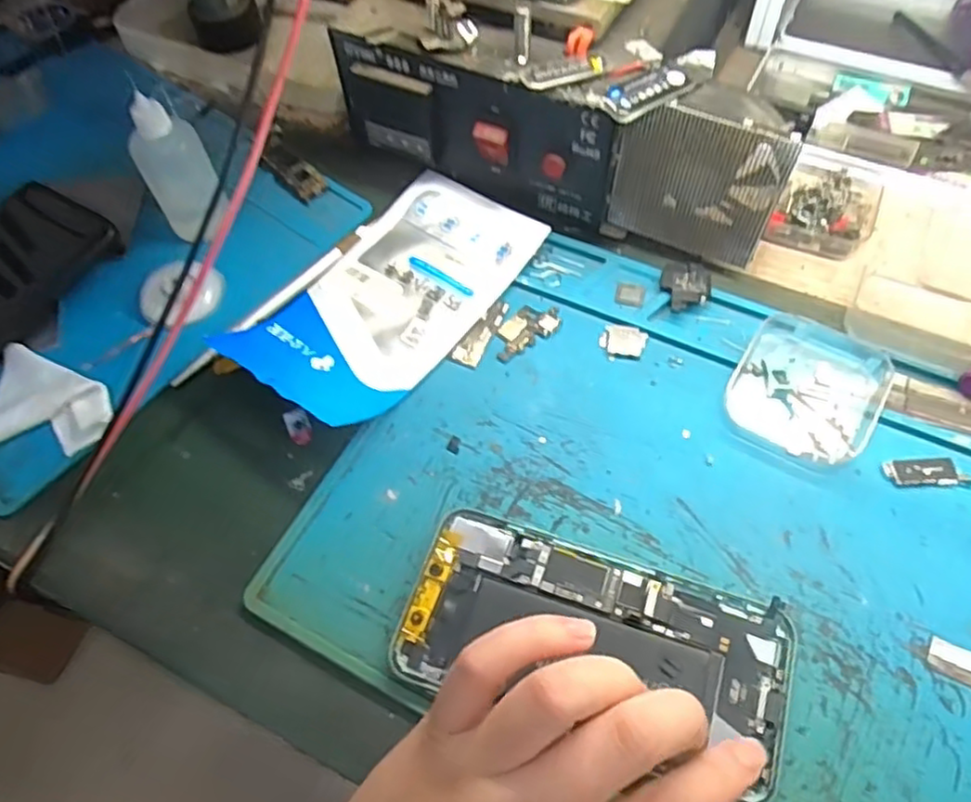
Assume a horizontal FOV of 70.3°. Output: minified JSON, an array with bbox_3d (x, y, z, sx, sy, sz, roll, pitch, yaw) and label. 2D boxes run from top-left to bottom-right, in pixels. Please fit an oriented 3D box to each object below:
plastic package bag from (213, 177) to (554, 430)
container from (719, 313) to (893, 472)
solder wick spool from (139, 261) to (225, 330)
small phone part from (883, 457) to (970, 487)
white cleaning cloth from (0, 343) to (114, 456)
[{"bbox_3d":[-0.048,-0.059,0.358,0.088,0.027,0.165,31,67,20],"label":"plastic package bag"},{"bbox_3d":[0.152,-0.007,0.324,0.063,0.015,0.076,26,65,18],"label":"container"},{"bbox_3d":[-0.168,-0.058,0.375,0.041,0.010,0.045,17,62,14],"label":"solder wick spool"},{"bbox_3d":[0.196,0.031,0.304,0.036,0.004,0.012,-3,60,3],"label":"small phone part"},{"bbox_3d":[-0.216,0.005,0.336,0.069,0.010,0.056,12,61,11],"label":"white cleaning cloth"}]

